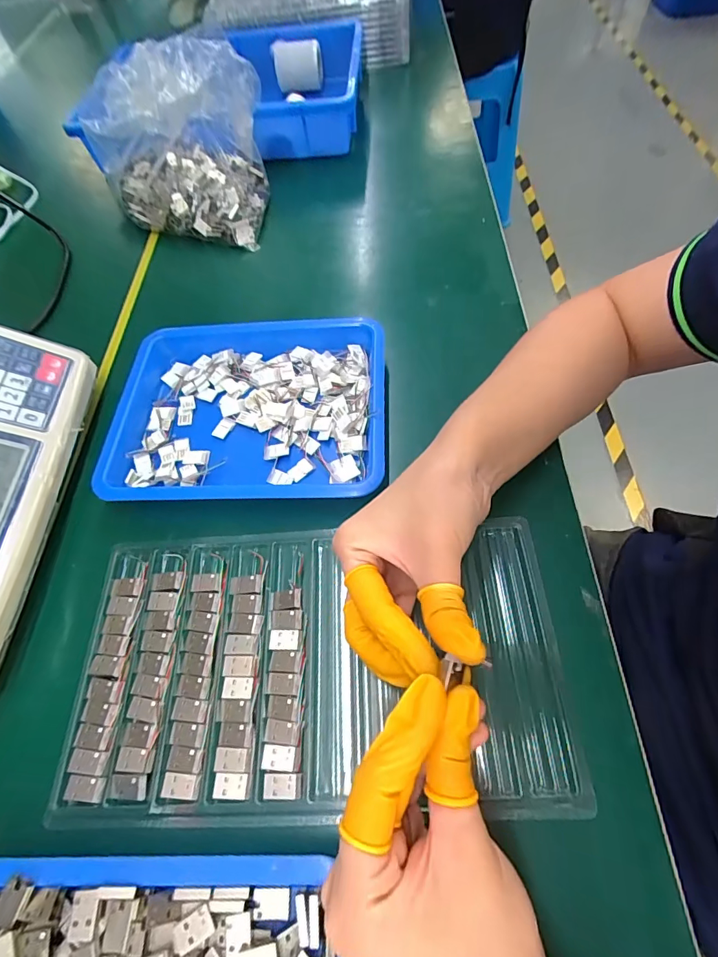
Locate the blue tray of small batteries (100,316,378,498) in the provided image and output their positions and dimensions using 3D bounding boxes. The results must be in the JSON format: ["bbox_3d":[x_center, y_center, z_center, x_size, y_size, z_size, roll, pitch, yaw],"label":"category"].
[{"bbox_3d":[-0.093,-0.058,0.351,0.224,0.025,0.170,0,61,4],"label":"blue tray of small batteries"}]

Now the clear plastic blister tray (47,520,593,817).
[{"bbox_3d":[-0.027,0.107,0.267,0.290,0.013,0.162,-3,61,2],"label":"clear plastic blister tray"}]

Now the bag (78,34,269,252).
[{"bbox_3d":[-0.209,-0.359,0.468,0.195,0.133,0.144,4,62,6],"label":"bag"}]

